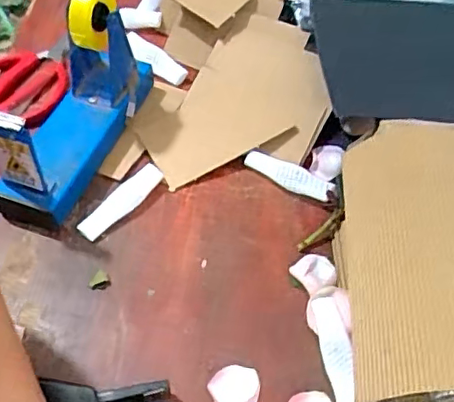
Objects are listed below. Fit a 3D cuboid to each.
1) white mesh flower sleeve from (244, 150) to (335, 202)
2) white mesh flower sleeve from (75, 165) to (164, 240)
[{"bbox_3d":[0.058,-0.024,0.553,0.088,0.009,0.024,25,97,20],"label":"white mesh flower sleeve"},{"bbox_3d":[-0.096,0.000,0.530,0.022,0.017,0.089,34,57,19],"label":"white mesh flower sleeve"}]

